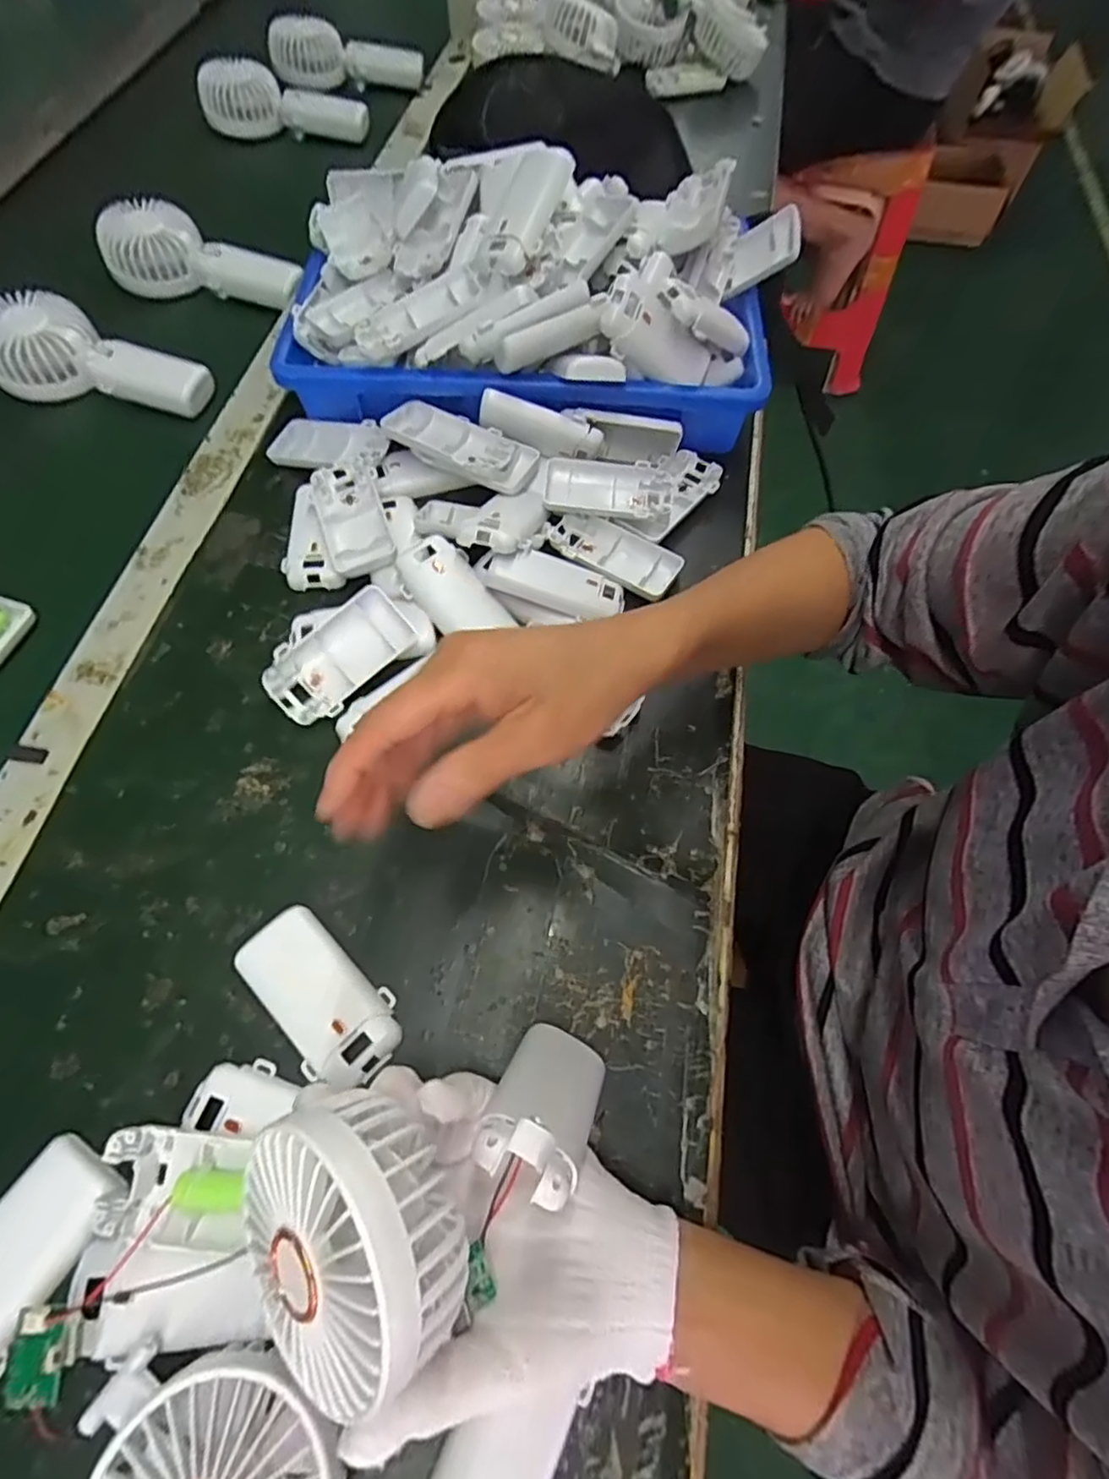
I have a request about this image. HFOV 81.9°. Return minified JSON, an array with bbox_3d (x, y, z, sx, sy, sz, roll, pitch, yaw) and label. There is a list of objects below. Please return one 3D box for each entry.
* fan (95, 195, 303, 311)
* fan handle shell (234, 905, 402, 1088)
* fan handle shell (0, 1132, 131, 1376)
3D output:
[{"bbox_3d":[-0.334,-0.460,0.615,0.182,0.057,0.071,9,63,-11],"label":"fan"},{"bbox_3d":[-0.122,0.132,0.329,0.094,0.015,0.047,41,70,17],"label":"fan handle shell"},{"bbox_3d":[-0.235,0.225,0.274,0.050,0.015,0.095,30,67,13],"label":"fan handle shell"}]

